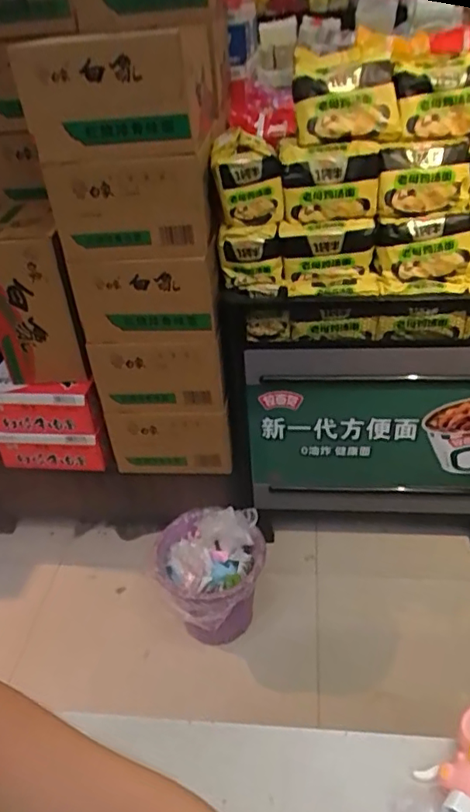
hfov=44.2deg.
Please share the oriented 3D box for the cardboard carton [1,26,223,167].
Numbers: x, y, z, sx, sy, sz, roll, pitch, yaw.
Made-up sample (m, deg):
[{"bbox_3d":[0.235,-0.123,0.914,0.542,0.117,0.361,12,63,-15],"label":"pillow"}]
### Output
[{"bbox_3d":[-0.228,-0.691,1.254,0.330,0.204,0.423,1,36,7],"label":"cardboard carton"}]

